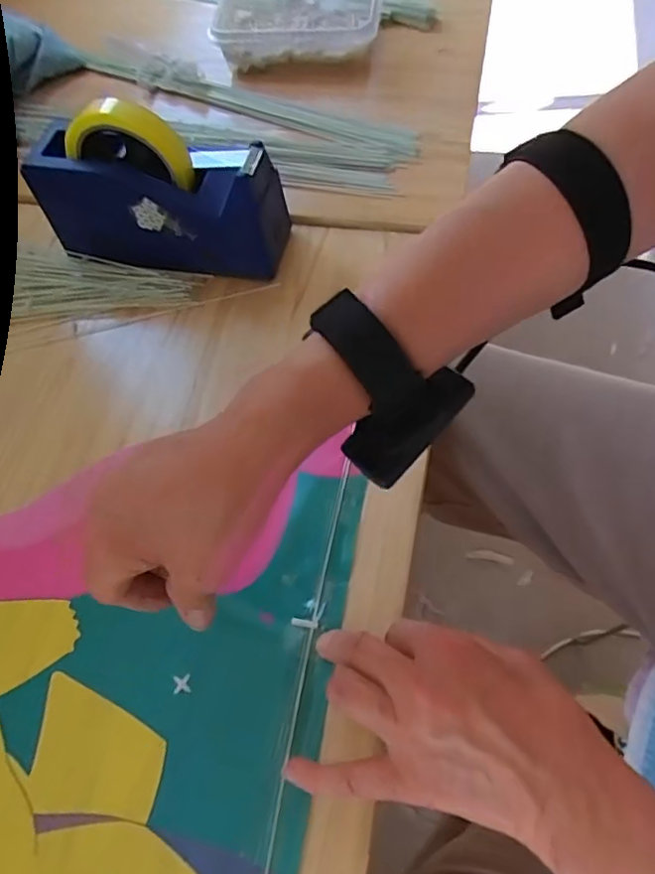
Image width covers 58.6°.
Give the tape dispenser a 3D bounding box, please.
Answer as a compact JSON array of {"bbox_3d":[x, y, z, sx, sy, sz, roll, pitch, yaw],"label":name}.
[{"bbox_3d":[-0.141,-0.207,0.484,0.201,0.117,0.067,9,63,10],"label":"tape dispenser"}]

